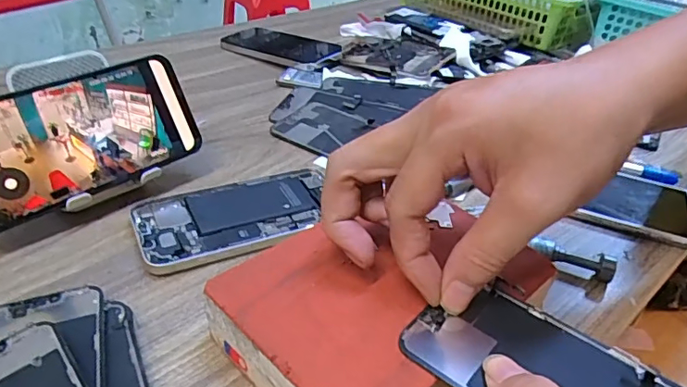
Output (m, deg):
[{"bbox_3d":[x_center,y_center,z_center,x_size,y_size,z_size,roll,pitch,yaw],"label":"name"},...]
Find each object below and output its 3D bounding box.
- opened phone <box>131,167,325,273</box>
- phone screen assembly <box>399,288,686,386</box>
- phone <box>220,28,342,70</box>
[{"bbox_3d":[-0.072,0.011,0.368,0.139,0.010,0.074,-15,40,-26],"label":"opened phone"},{"bbox_3d":[0.100,0.084,0.231,0.143,0.006,0.067,22,40,23],"label":"phone screen assembly"},{"bbox_3d":[-0.078,-0.182,0.647,0.146,0.015,0.078,25,40,26],"label":"phone"}]

